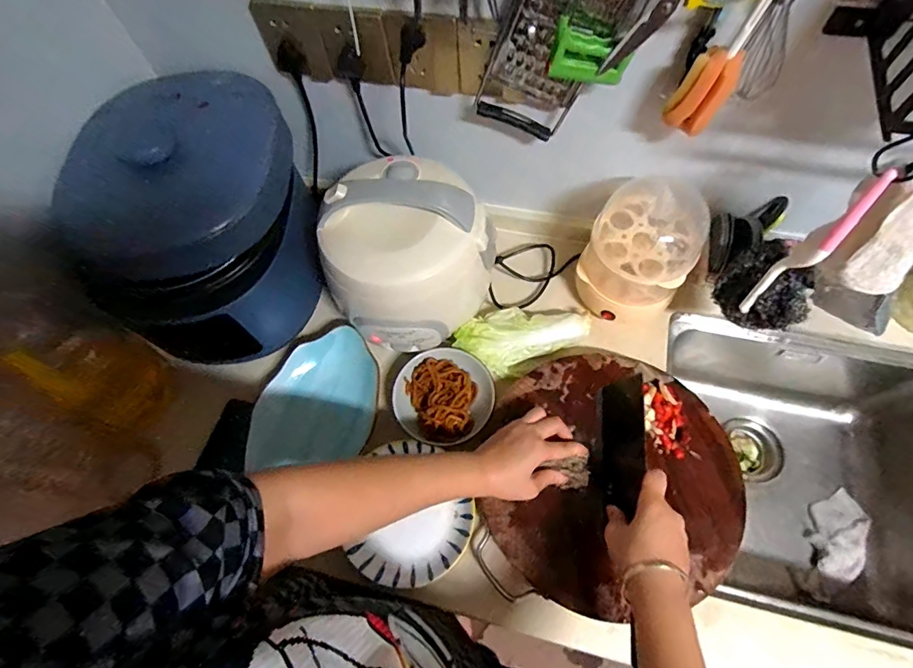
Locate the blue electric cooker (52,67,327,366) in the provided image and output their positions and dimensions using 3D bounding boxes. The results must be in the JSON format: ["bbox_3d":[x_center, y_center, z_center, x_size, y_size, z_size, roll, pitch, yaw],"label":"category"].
[{"bbox_3d":[-0.344,-0.148,0.626,0.281,0.225,0.311,-16,66,-4],"label":"blue electric cooker"}]

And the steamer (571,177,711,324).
[{"bbox_3d":[0.247,-0.113,0.616,0.125,0.170,0.135,-43,71,-15],"label":"steamer"}]

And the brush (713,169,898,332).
[{"bbox_3d":[0.361,-0.079,0.478,0.093,0.193,0.079,40,74,18],"label":"brush"}]

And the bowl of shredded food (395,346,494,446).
[{"bbox_3d":[-0.017,0.087,0.637,0.135,0.042,0.131,33,72,16],"label":"bowl of shredded food"}]

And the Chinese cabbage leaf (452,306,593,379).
[{"bbox_3d":[0.099,-0.001,0.679,0.195,0.054,0.097,-28,68,-9],"label":"Chinese cabbage leaf"}]

